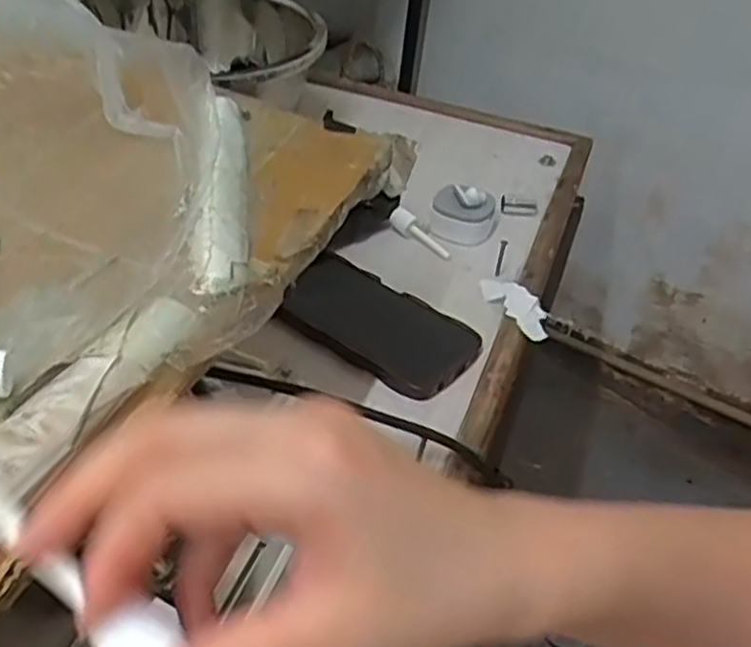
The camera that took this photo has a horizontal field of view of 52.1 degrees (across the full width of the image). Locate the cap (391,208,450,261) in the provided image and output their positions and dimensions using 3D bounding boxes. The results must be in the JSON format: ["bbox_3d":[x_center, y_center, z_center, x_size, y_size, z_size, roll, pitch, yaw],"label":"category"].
[{"bbox_3d":[0.041,-0.078,0.671,0.065,0.020,0.018,38,50,14],"label":"cap"}]

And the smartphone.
[{"bbox_3d":[0.000,-0.002,0.569,0.152,0.005,0.082,30,48,24],"label":"smartphone"}]

